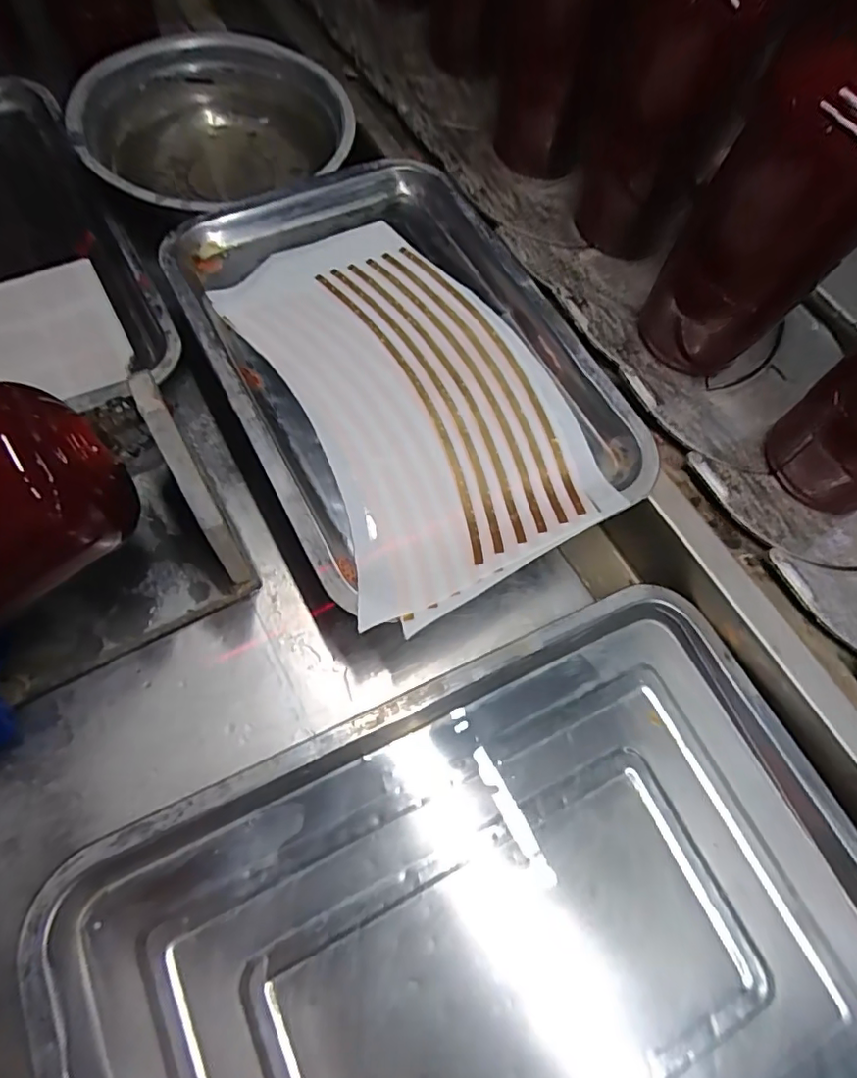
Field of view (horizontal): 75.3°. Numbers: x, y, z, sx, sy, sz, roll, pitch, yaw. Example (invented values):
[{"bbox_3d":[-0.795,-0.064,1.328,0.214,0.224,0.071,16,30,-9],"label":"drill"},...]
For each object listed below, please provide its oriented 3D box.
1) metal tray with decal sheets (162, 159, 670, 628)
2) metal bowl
[{"bbox_3d":[-0.016,-0.107,0.336,0.203,0.034,0.294,-29,70,-12],"label":"metal tray with decal sheets"},{"bbox_3d":[-0.162,-0.309,0.440,0.190,0.069,0.192,1,73,-3],"label":"metal bowl"}]

